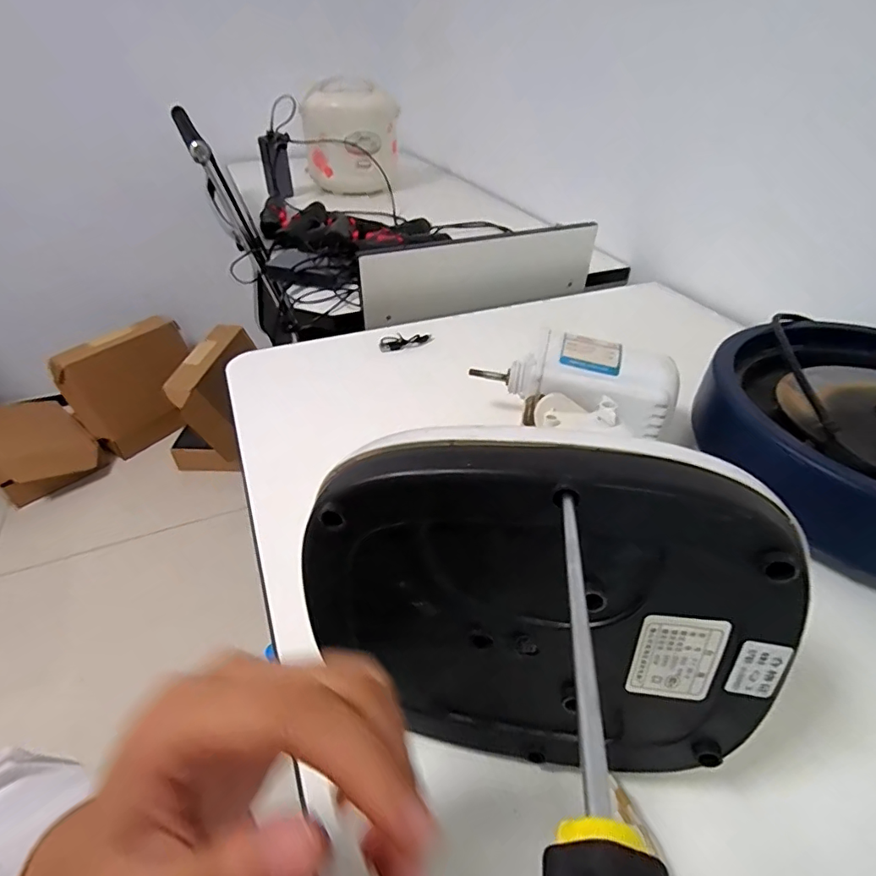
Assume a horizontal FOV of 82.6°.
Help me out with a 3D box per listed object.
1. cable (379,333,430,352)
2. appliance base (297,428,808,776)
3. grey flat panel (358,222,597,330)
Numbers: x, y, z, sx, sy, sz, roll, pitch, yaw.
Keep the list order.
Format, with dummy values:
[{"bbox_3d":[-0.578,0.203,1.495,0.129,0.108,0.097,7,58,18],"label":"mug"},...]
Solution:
[{"bbox_3d":[-0.043,-0.127,0.657,0.069,0.024,0.011,-16,42,-20],"label":"cable"},{"bbox_3d":[0.045,0.091,0.241,0.206,0.199,0.055,6,39,6],"label":"appliance base"},{"bbox_3d":[0.072,-0.253,0.782,0.394,0.130,0.018,-15,55,-17],"label":"grey flat panel"}]

